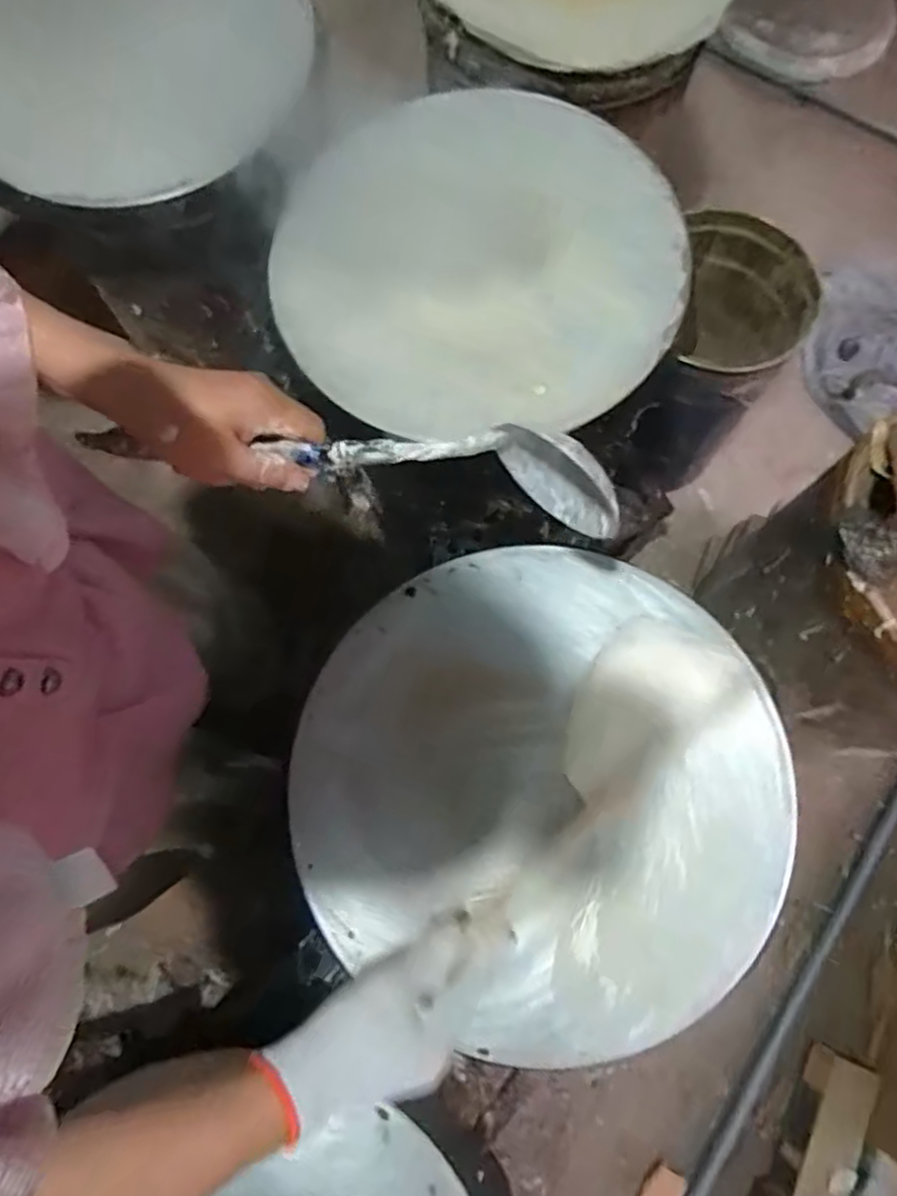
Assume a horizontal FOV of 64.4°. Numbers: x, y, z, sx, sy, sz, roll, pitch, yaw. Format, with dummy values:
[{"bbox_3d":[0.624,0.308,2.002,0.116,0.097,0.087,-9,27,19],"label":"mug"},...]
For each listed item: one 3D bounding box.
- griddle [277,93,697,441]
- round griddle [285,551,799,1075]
[{"bbox_3d":[0.034,-0.317,0.677,0.356,0.043,0.353,0,76,1],"label":"griddle"},{"bbox_3d":[0.074,0.143,0.563,0.370,0.028,0.365,0,76,1],"label":"round griddle"}]

